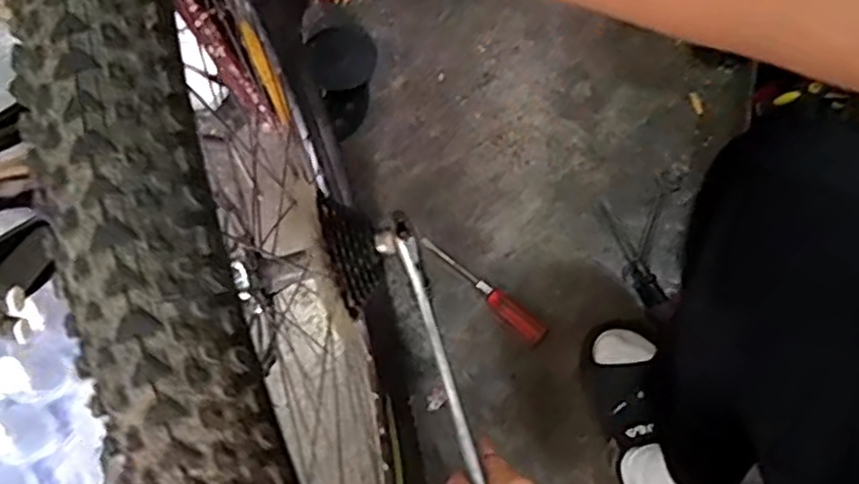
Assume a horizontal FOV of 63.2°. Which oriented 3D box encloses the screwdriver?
[{"bbox_3d":[0.067,0.056,0.879,0.192,0.033,0.025,41,81,13],"label":"screwdriver"}]

